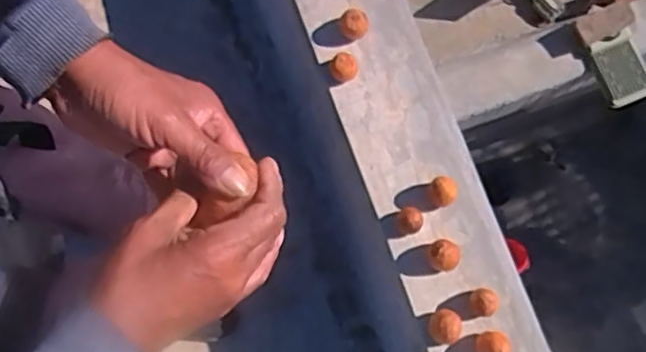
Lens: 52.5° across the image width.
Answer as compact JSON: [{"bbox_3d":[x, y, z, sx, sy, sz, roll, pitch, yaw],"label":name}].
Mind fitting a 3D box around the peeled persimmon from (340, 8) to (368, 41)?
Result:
[{"bbox_3d":[0.057,-0.278,1.206,0.054,0.060,0.052,8,79,3],"label":"peeled persimmon"}]

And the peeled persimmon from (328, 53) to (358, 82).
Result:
[{"bbox_3d":[0.037,-0.195,1.191,0.054,0.041,0.050,3,79,2],"label":"peeled persimmon"}]

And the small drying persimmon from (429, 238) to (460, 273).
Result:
[{"bbox_3d":[0.204,0.136,1.112,0.052,0.061,0.049,0,79,2],"label":"small drying persimmon"}]

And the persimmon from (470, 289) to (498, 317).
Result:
[{"bbox_3d":[0.271,0.211,1.098,0.047,0.042,0.047,0,79,2],"label":"persimmon"}]

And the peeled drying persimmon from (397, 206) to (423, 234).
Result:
[{"bbox_3d":[0.149,0.078,1.130,0.044,0.046,0.042,0,79,2],"label":"peeled drying persimmon"}]

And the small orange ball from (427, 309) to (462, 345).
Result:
[{"bbox_3d":[0.203,0.249,1.086,0.053,0.040,0.053,0,79,2],"label":"small orange ball"}]

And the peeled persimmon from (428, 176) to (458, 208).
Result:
[{"bbox_3d":[0.207,0.029,1.138,0.045,0.042,0.048,0,79,2],"label":"peeled persimmon"}]

